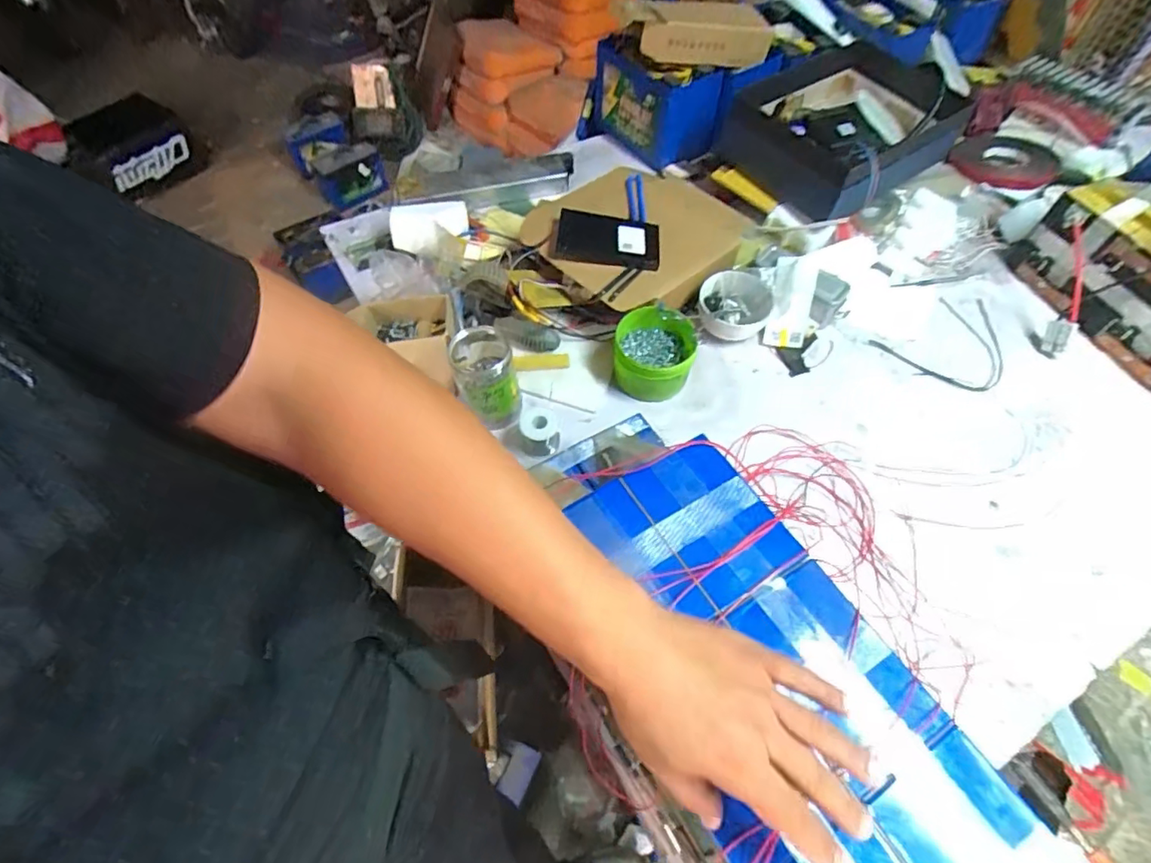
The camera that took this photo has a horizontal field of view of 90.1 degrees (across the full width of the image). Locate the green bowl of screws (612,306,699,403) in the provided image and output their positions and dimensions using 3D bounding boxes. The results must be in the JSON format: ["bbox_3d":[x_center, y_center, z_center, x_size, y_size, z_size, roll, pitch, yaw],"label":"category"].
[{"bbox_3d":[0.112,-0.108,0.827,0.106,0.093,0.105,1,56,-1],"label":"green bowl of screws"}]

